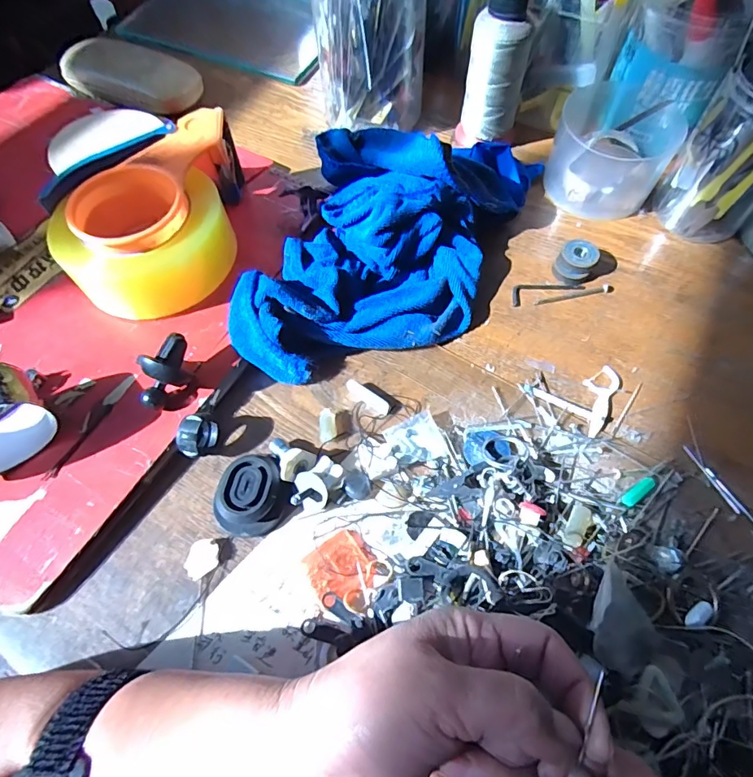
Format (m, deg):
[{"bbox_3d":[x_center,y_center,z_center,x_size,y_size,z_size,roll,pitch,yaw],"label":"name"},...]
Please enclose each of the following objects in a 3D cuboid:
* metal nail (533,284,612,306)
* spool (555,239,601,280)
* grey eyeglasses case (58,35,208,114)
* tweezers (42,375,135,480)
[{"bbox_3d":[0.158,-0.075,0.382,0.065,0.004,0.007,-11,61,-6],"label":"metal nail"},{"bbox_3d":[0.162,-0.103,0.387,0.027,0.020,0.030,34,66,17],"label":"spool"},{"bbox_3d":[-0.257,-0.327,0.495,0.145,0.037,0.061,18,62,10],"label":"grey eyeglasses case"},{"bbox_3d":[-0.189,0.023,0.314,0.011,0.004,0.080,24,63,13],"label":"tweezers"}]

